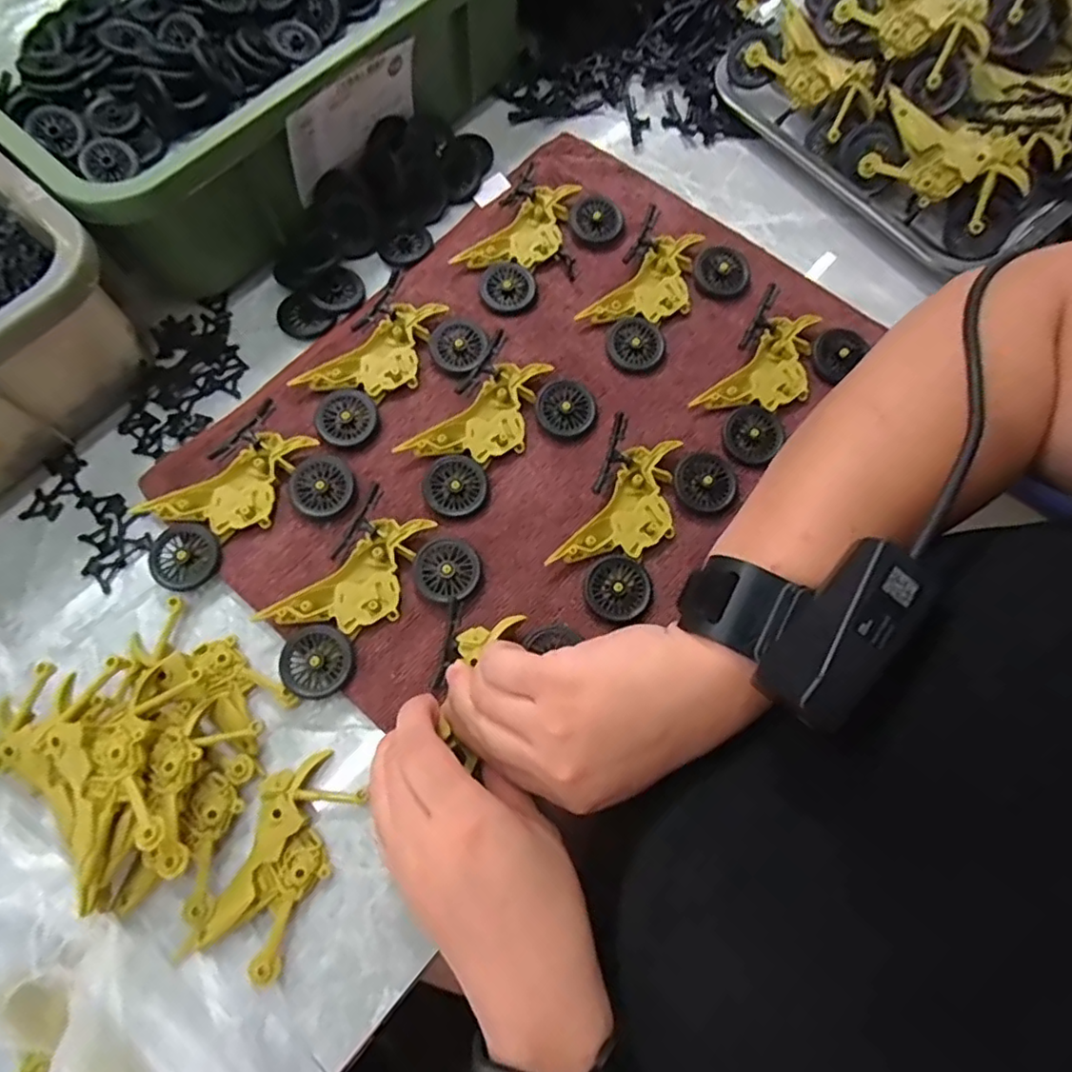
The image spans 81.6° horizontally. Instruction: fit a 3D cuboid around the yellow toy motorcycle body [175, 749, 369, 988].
[{"bbox_3d":[-0.124,0.157,0.303,0.046,0.009,0.095,23,72,7],"label":"yellow toy motorcycle body"}]

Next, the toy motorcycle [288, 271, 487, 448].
[{"bbox_3d":[-0.092,-0.105,0.391,0.075,0.018,0.112,36,74,11],"label":"toy motorcycle"}]

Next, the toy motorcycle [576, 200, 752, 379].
[{"bbox_3d":[0.081,-0.165,0.414,0.115,0.018,0.076,-42,77,-13],"label":"toy motorcycle"}]

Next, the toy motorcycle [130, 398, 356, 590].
[{"bbox_3d":[-0.170,-0.017,0.361,0.113,0.017,0.075,-42,77,-13],"label":"toy motorcycle"}]

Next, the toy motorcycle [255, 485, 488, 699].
[{"bbox_3d":[-0.092,0.036,0.341,0.075,0.015,0.112,37,75,11],"label":"toy motorcycle"}]

